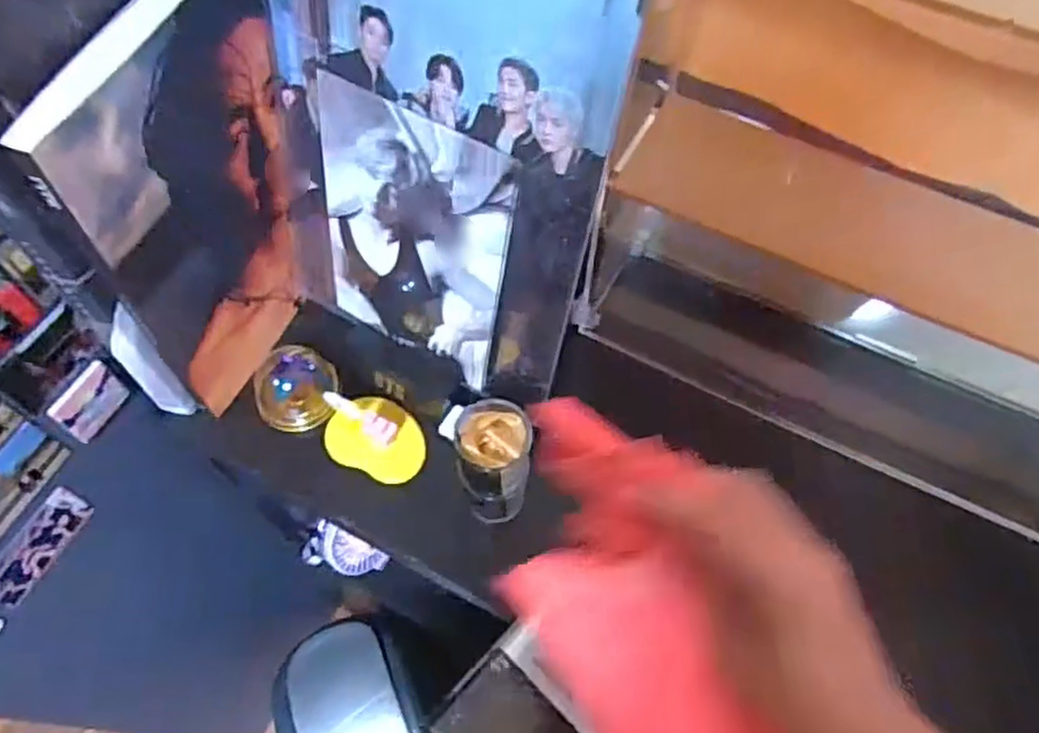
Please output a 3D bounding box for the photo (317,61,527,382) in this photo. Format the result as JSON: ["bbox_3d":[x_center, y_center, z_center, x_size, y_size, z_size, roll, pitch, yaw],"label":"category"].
[{"bbox_3d":[-0.077,-0.085,0.507,0.149,0.202,0.010,29,50,15],"label":"photo"}]

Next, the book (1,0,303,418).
[{"bbox_3d":[-0.203,-0.106,0.489,0.025,0.289,0.188,19,62,10],"label":"book"}]

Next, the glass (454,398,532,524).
[{"bbox_3d":[-0.017,0.070,0.501,0.050,0.105,0.057,-2,60,-2],"label":"glass"}]

